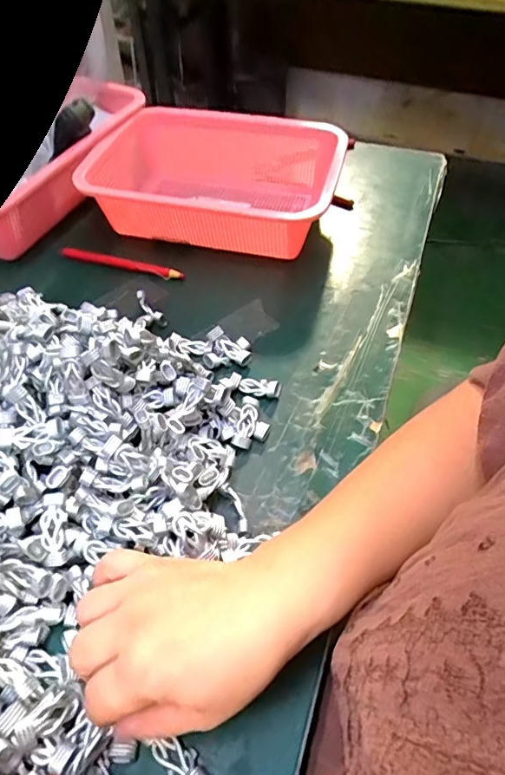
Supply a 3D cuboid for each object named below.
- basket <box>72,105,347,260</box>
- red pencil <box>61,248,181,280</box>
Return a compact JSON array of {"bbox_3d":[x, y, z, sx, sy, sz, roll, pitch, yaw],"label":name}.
[{"bbox_3d":[-0.031,-0.238,0.558,0.248,0.085,0.174,11,53,7],"label":"basket"},{"bbox_3d":[-0.139,-0.133,0.523,0.135,0.008,0.012,14,54,10],"label":"red pencil"}]

